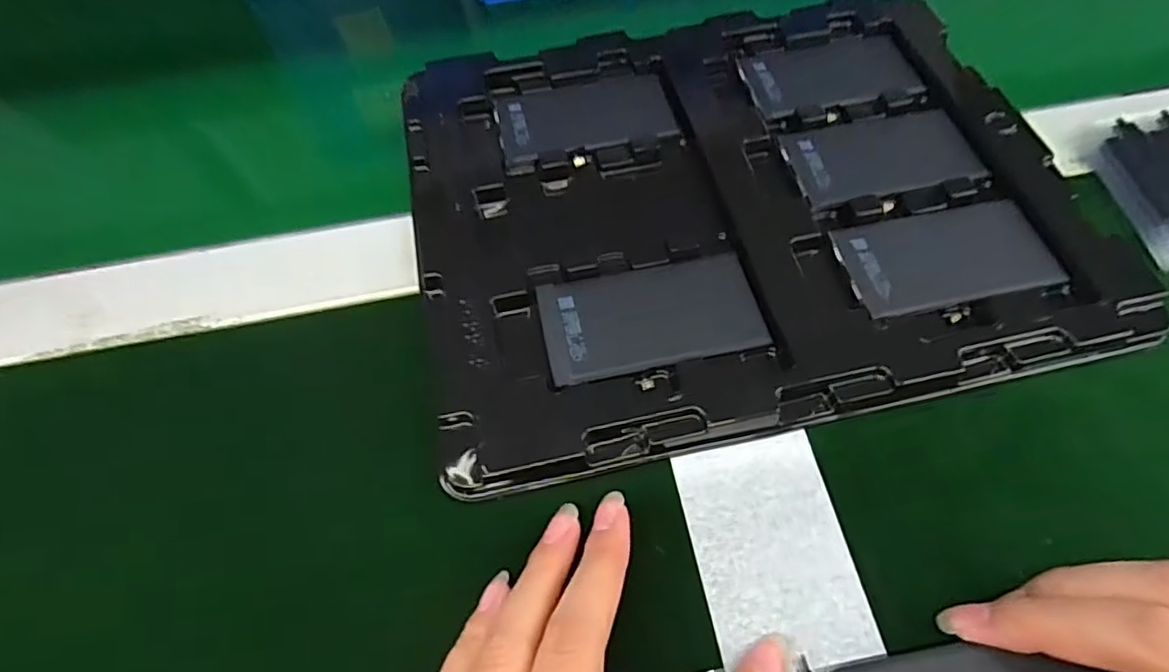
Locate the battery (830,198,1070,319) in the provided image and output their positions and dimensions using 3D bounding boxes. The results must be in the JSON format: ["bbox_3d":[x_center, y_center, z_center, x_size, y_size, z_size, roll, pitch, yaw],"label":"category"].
[{"bbox_3d":[0.146,-0.033,0.241,0.081,0.009,0.046,-10,64,-4],"label":"battery"}]

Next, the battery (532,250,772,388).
[{"bbox_3d":[0.026,-0.008,0.234,0.083,0.006,0.044,-12,64,-5],"label":"battery"}]

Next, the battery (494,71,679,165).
[{"bbox_3d":[-0.001,-0.107,0.285,0.081,0.007,0.049,-12,64,-5],"label":"battery"}]

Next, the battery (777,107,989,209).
[{"bbox_3d":[0.134,-0.081,0.267,0.081,0.009,0.047,-12,64,-4],"label":"battery"}]

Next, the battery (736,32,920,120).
[{"bbox_3d":[0.120,-0.131,0.294,0.078,0.008,0.047,-6,64,-2],"label":"battery"}]

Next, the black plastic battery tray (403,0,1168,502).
[{"bbox_3d":[0.064,-0.064,0.256,0.269,0.017,0.211,-12,65,-5],"label":"black plastic battery tray"}]

